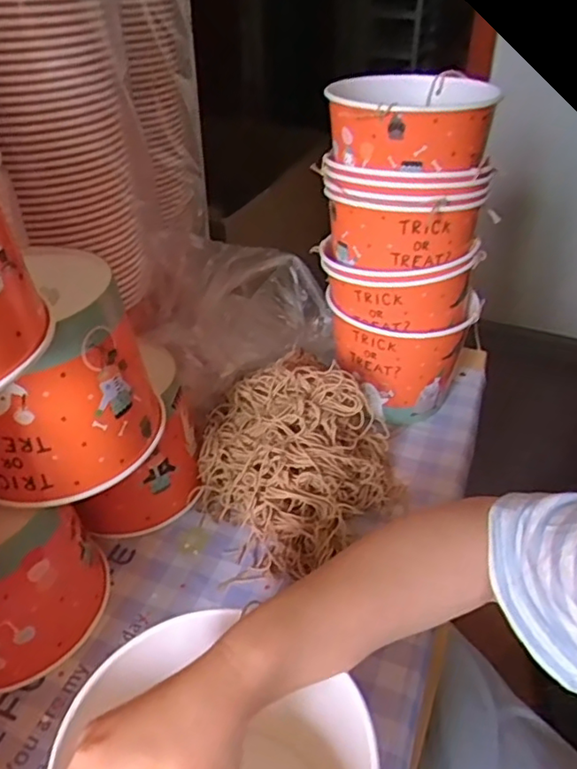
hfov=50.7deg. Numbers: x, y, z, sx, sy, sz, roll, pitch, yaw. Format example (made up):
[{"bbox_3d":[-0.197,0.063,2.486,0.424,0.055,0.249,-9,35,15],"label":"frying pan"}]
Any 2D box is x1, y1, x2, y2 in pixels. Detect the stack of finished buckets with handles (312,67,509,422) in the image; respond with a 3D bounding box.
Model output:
[{"bbox_3d":[0.120,-0.147,0.650,0.166,0.328,0.174,6,39,6],"label":"stack of finished buckets with handles"}]

